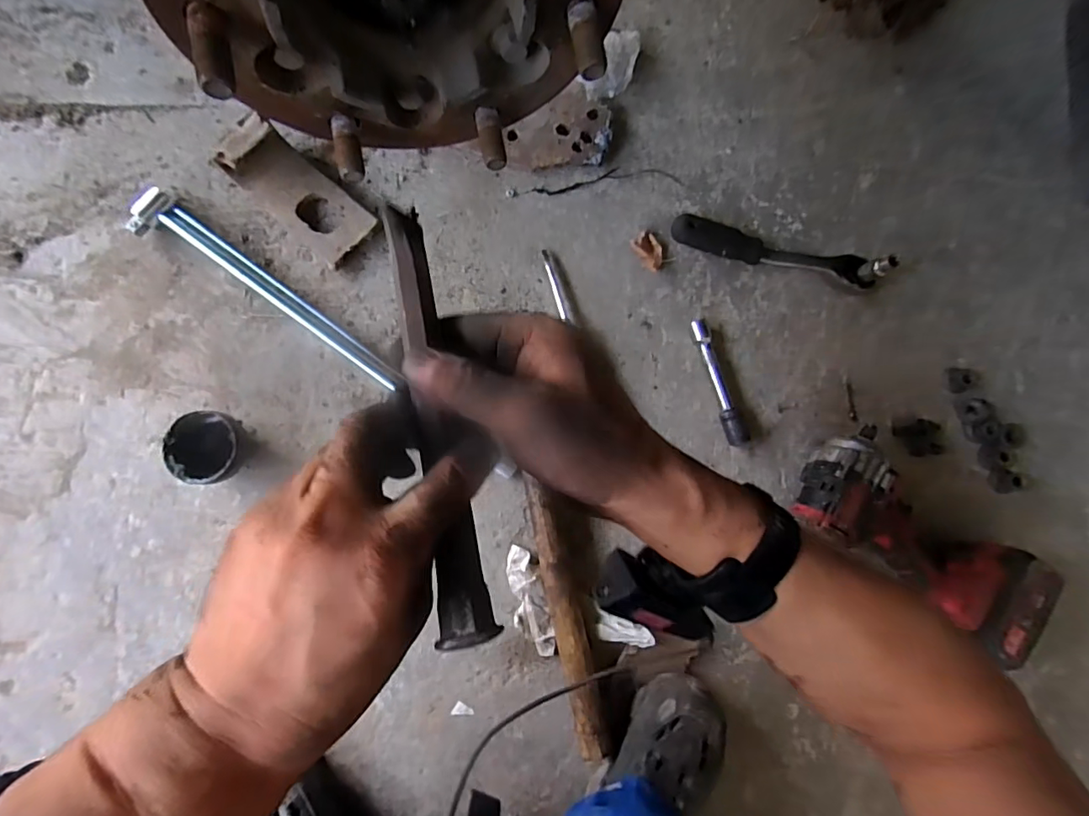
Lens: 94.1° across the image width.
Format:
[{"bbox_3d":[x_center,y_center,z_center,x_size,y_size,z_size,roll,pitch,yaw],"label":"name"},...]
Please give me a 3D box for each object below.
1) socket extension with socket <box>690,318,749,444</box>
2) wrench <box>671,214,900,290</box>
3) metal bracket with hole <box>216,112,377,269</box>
[{"bbox_3d":[0.199,-0.030,0.575,0.023,0.022,0.147,-17,86,-7],"label":"socket extension with socket"},{"bbox_3d":[0.265,-0.181,0.576,0.236,0.066,0.035,12,83,-5],"label":"wrench"},{"bbox_3d":[-0.261,-0.228,0.542,0.153,0.057,0.074,41,81,-14],"label":"metal bracket with hole"}]

